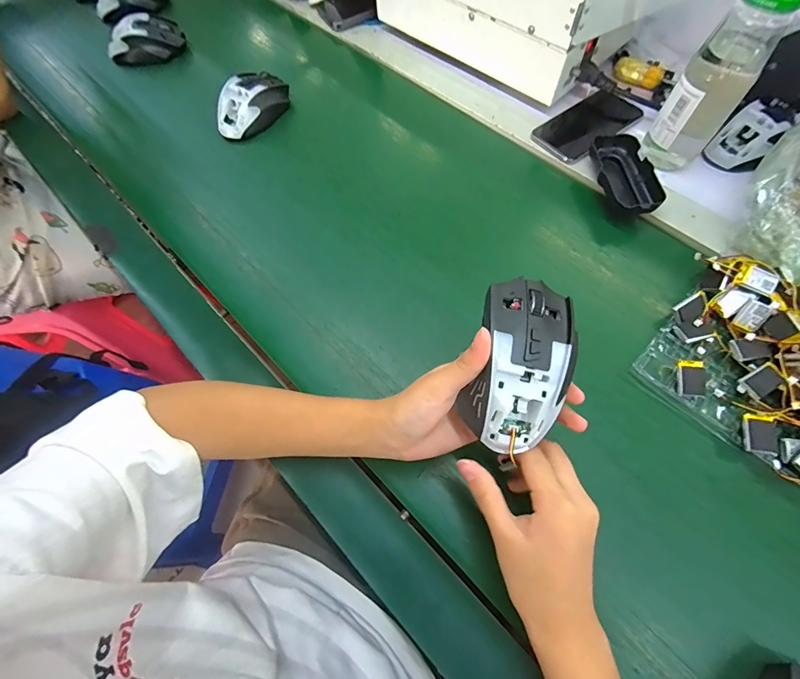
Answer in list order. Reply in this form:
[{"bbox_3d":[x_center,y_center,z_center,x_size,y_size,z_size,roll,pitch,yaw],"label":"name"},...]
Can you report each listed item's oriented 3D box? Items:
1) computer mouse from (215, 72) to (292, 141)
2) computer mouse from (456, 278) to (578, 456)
[{"bbox_3d":[-0.199,-0.319,0.509,0.056,0.041,0.114,35,71,19],"label":"computer mouse"},{"bbox_3d":[0.077,0.015,0.251,0.062,0.040,0.111,16,85,-5],"label":"computer mouse"}]

